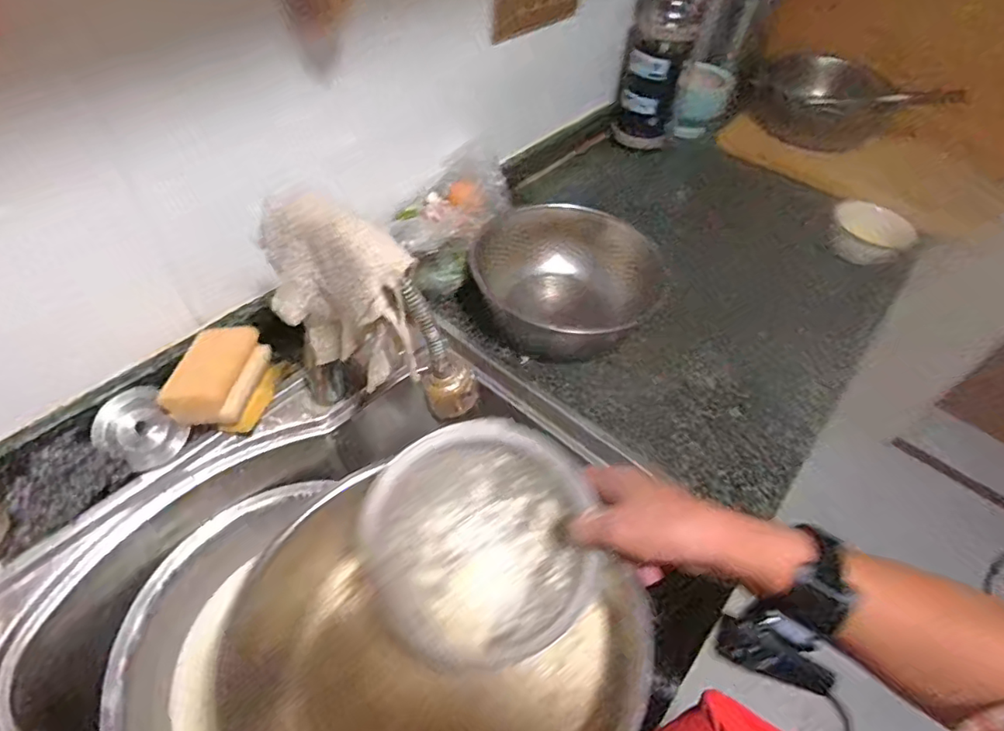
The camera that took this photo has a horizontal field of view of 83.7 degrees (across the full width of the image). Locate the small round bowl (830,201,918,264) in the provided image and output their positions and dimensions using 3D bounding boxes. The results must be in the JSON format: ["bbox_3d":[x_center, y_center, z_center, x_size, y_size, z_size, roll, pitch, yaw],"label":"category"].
[{"bbox_3d":[0.553,-0.198,0.848,0.113,0.057,0.114,3,50,-4],"label":"small round bowl"}]

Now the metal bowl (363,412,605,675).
[{"bbox_3d":[-0.019,0.134,0.425,0.167,0.086,0.151,-7,50,-11],"label":"metal bowl"}]

